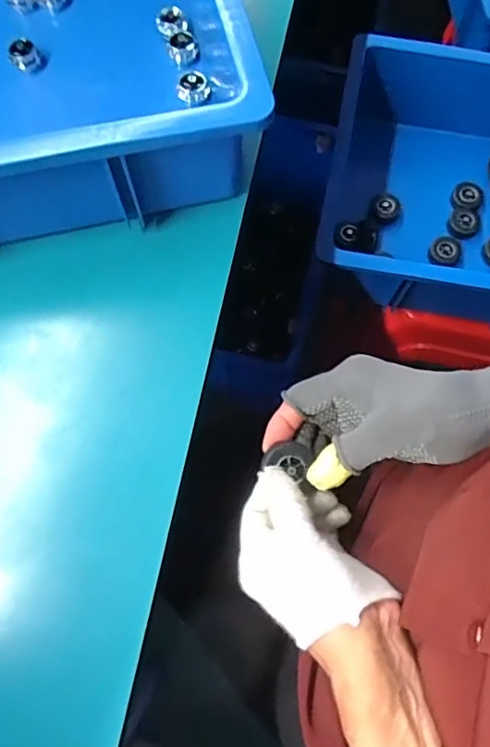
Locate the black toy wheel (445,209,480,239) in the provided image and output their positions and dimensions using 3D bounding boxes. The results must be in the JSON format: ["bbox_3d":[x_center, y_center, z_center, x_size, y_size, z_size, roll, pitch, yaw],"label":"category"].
[{"bbox_3d":[0.273,-0.188,0.656,0.037,0.013,0.036,0,71,-1],"label":"black toy wheel"}]

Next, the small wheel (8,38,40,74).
[{"bbox_3d":[-0.175,-0.252,0.414,0.022,0.015,0.018,-31,74,-11],"label":"small wheel"}]

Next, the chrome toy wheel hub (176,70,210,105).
[{"bbox_3d":[-0.040,-0.221,0.407,0.025,0.015,0.021,-3,71,-2],"label":"chrome toy wheel hub"}]

